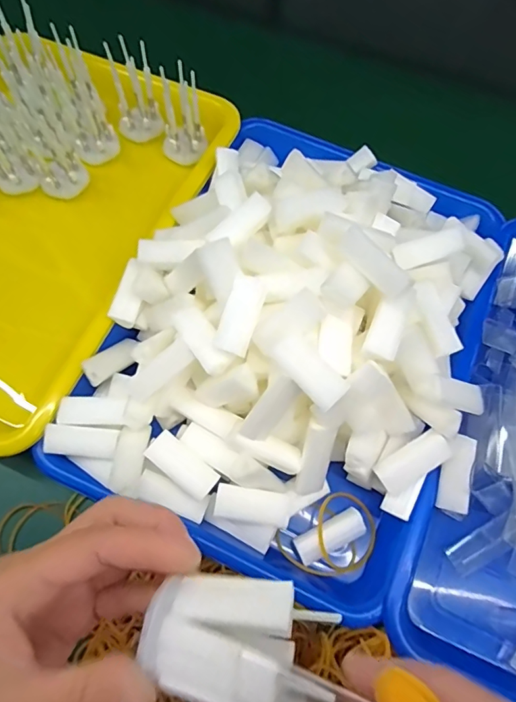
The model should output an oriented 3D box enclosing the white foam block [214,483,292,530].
[{"bbox_3d":[-0.003,0.095,0.286,0.045,0.013,0.019,9,67,2],"label":"white foam block"}]

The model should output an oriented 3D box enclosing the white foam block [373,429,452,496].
[{"bbox_3d":[0.094,0.067,0.284,0.045,0.008,0.021,-36,72,4],"label":"white foam block"}]

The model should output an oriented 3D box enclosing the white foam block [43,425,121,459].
[{"bbox_3d":[-0.109,0.056,0.290,0.045,0.006,0.017,6,67,1],"label":"white foam block"}]

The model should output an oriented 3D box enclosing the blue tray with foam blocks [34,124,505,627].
[{"bbox_3d":[0.040,-0.020,0.311,0.245,0.096,0.329,28,69,10],"label":"blue tray with foam blocks"}]

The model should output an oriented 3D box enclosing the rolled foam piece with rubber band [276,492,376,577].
[{"bbox_3d":[0.048,0.120,0.296,0.060,0.021,0.044,-31,71,-14],"label":"rolled foam piece with rubber band"}]

